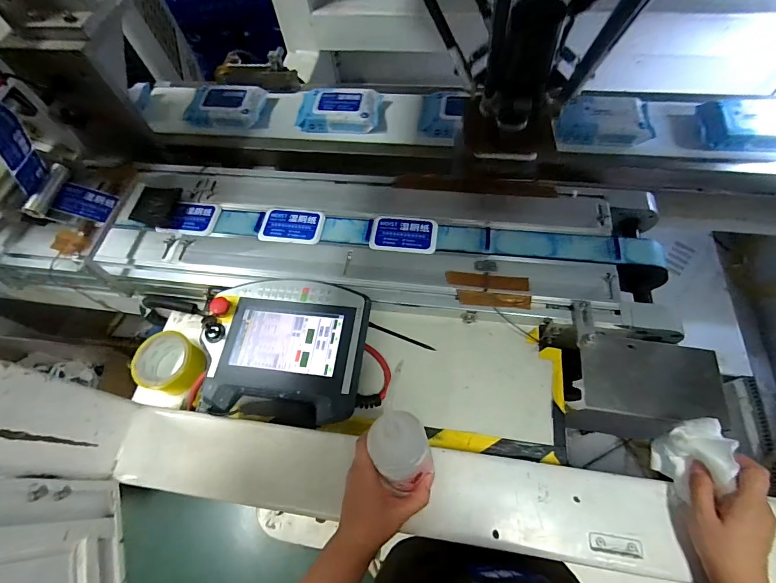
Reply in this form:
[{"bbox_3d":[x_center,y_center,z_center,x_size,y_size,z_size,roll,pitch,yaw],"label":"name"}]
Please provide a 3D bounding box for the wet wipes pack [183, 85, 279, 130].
[{"bbox_3d":[-0.363,-0.422,0.868,0.197,0.041,0.104,3,62,6],"label":"wet wipes pack"}]

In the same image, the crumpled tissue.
[{"bbox_3d":[0.347,0.185,0.426,0.044,0.095,0.075,-1,61,3],"label":"crumpled tissue"}]

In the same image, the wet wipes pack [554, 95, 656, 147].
[{"bbox_3d":[0.431,-0.353,0.768,0.183,0.033,0.133,-2,62,3],"label":"wet wipes pack"}]

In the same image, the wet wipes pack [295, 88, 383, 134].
[{"bbox_3d":[-0.106,-0.401,0.836,0.177,0.035,0.111,3,62,6],"label":"wet wipes pack"}]

